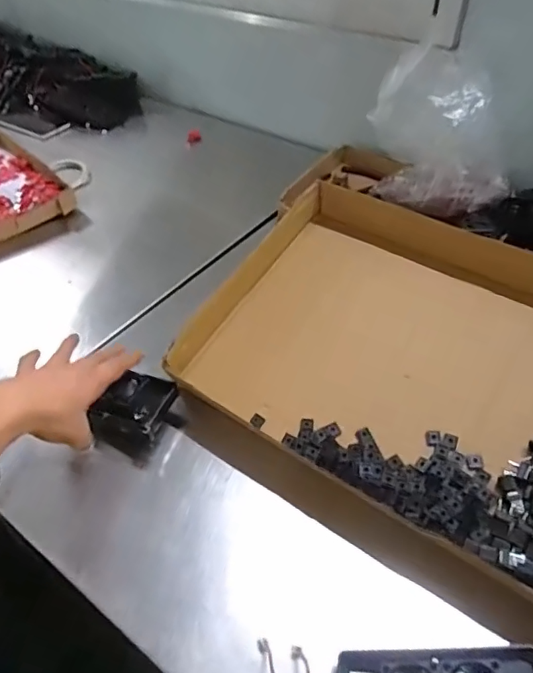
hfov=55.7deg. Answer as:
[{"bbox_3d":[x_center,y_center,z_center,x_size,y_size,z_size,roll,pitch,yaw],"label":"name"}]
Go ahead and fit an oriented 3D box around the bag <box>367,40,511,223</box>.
[{"bbox_3d":[0.273,-0.309,0.749,0.204,0.195,0.158,21,49,20],"label":"bag"}]

